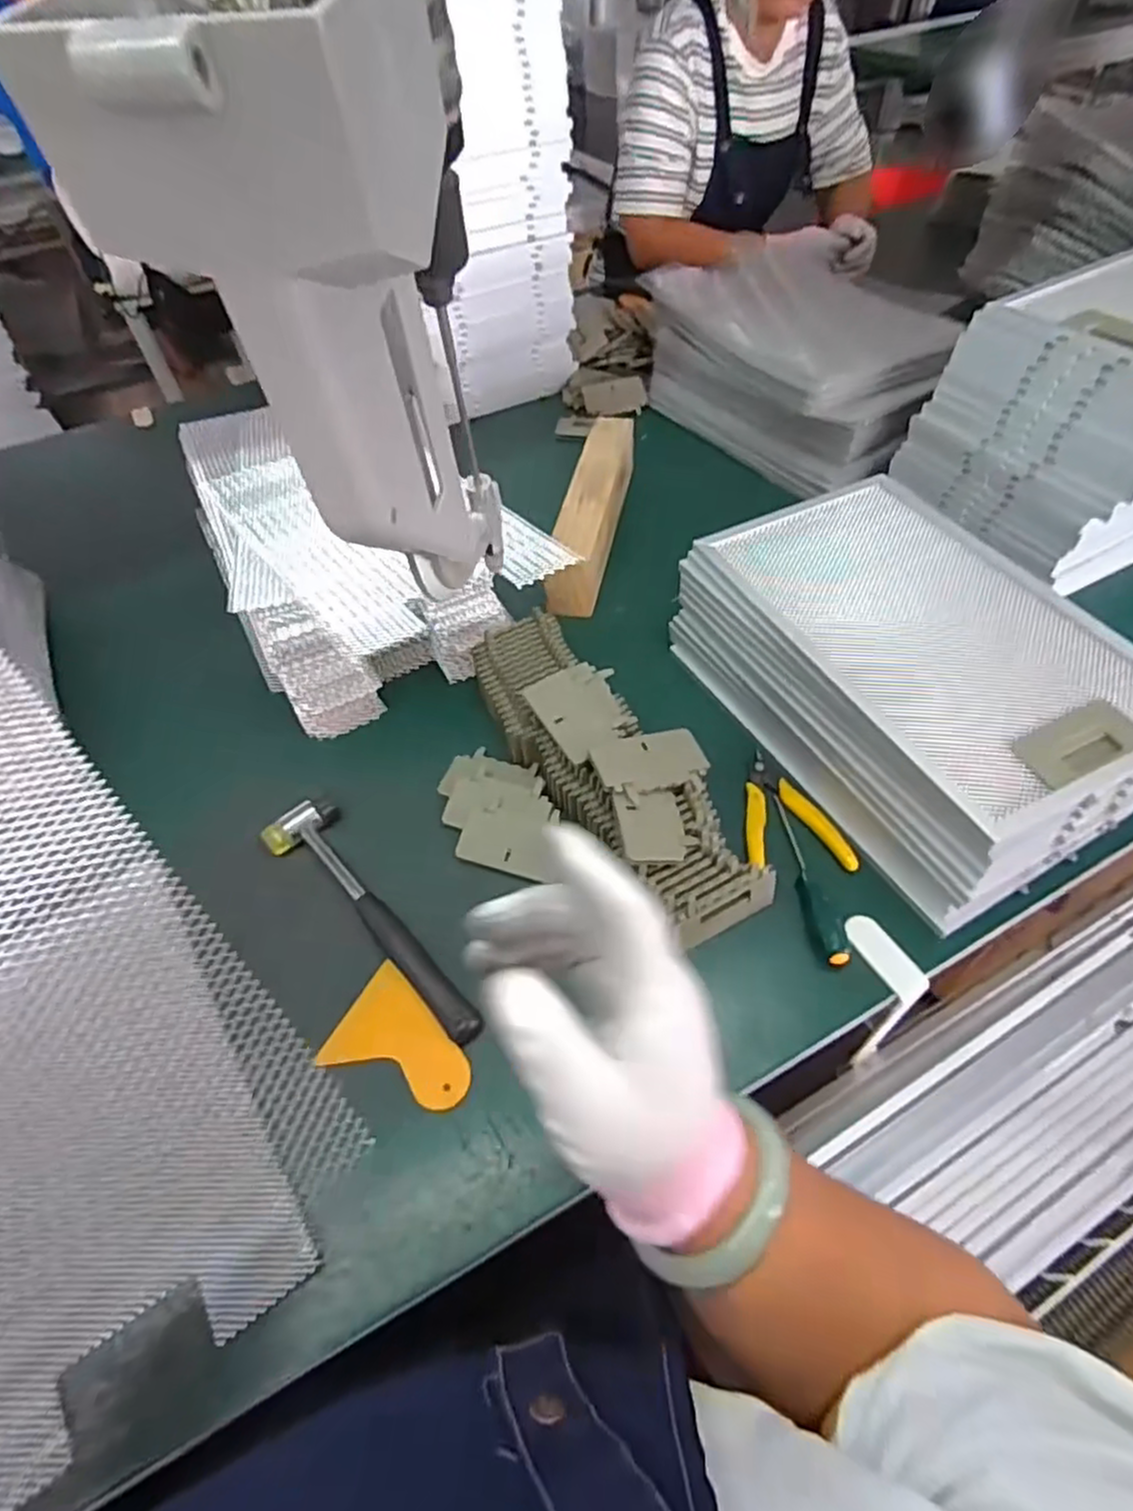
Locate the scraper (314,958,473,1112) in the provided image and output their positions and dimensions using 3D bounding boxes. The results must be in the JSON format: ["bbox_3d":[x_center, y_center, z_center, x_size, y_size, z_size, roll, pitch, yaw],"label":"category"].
[{"bbox_3d":[-0.105,0.192,0.471,0.097,0.004,0.071,20,56,19],"label":"scraper"}]

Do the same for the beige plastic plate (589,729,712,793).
[{"bbox_3d":[0.062,0.003,0.524,0.083,0.004,0.047,-15,54,-19],"label":"beige plastic plate"}]

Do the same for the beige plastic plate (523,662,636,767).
[{"bbox_3d":[0.015,-0.037,0.555,0.069,0.012,0.081,-29,56,-17],"label":"beige plastic plate"}]

